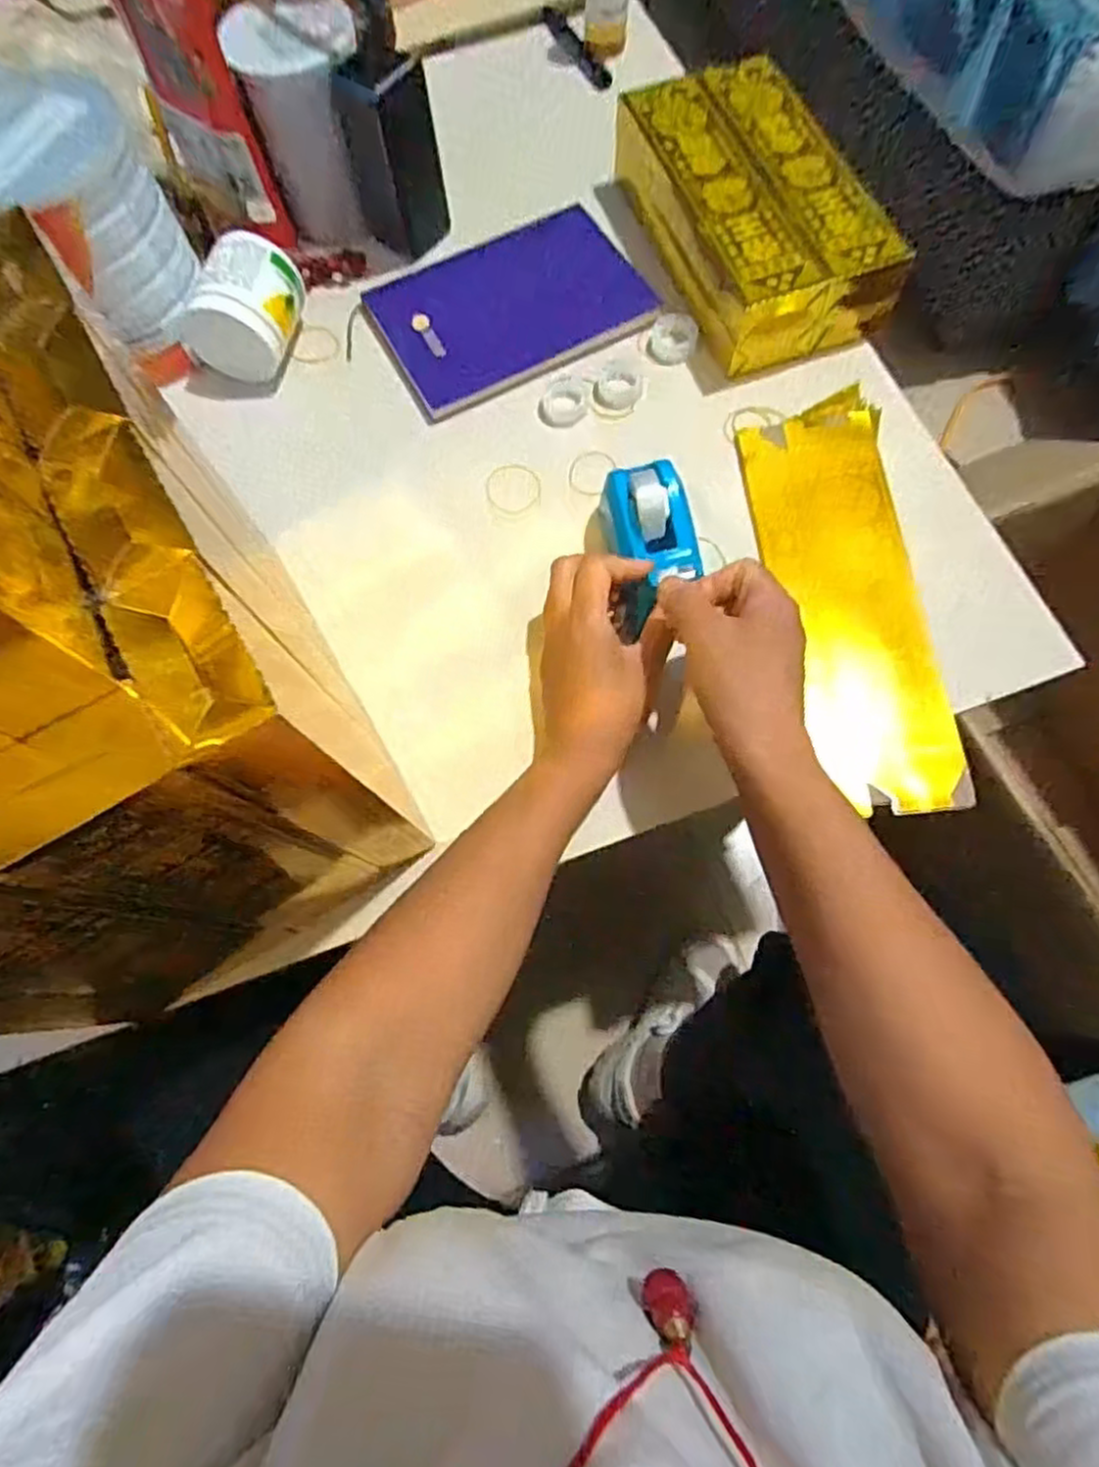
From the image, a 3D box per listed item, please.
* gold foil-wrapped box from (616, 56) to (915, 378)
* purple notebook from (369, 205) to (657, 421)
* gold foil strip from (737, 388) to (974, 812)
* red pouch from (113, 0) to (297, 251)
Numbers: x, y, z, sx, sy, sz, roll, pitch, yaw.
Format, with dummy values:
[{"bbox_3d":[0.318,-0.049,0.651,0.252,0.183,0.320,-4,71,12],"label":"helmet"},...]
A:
[{"bbox_3d":[0.163,-0.421,0.592,0.145,0.073,0.254,-17,72,-2],"label":"gold foil-wrapped box"},{"bbox_3d":[-0.035,-0.361,0.613,0.211,0.016,0.149,-28,71,-6],"label":"purple notebook"},{"bbox_3d":[0.208,-0.102,0.517,0.100,0.009,0.311,-6,72,8],"label":"gold foil strip"},{"bbox_3d":[-0.279,-0.501,0.559,0.124,0.199,0.032,41,78,16],"label":"red pouch"}]

